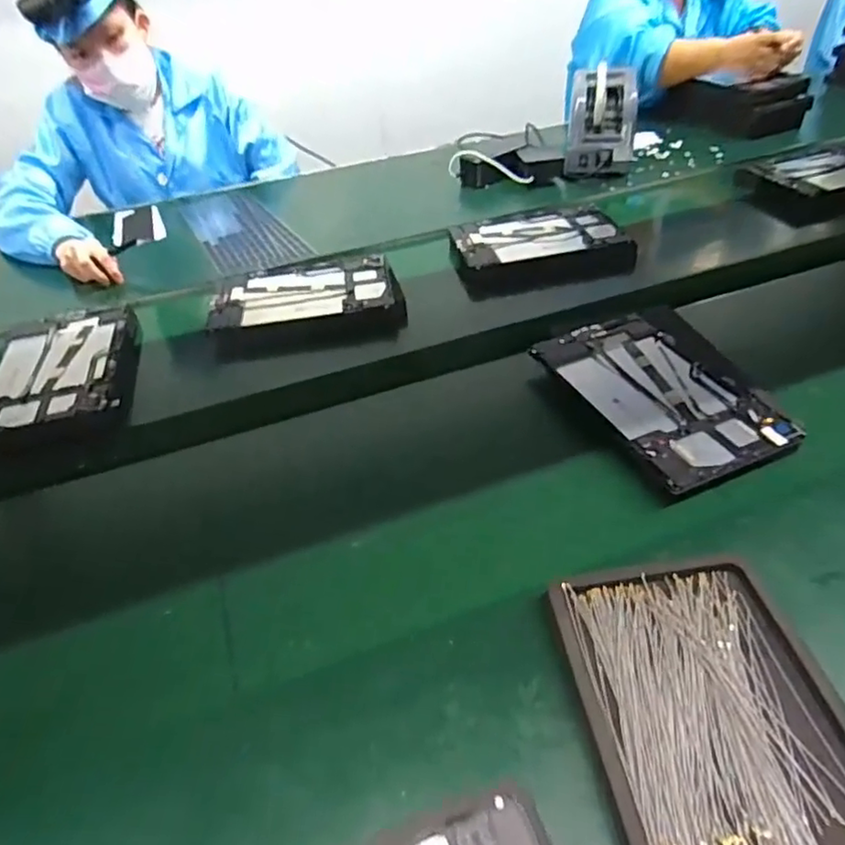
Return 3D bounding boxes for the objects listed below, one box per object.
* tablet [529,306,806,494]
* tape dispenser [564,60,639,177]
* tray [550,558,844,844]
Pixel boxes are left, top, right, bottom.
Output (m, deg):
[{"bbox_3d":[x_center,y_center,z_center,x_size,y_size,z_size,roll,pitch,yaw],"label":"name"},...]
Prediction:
[{"bbox_3d":[0.249,-0.035,0.620,0.174,0.020,0.243,-17,44,-15],"label":"tablet"},{"bbox_3d":[0.324,-0.545,1.088,0.118,0.145,0.139,6,43,10],"label":"tape dispenser"},{"bbox_3d":[0.184,0.197,0.363,0.156,0.023,0.243,-6,42,-3],"label":"tray"}]

